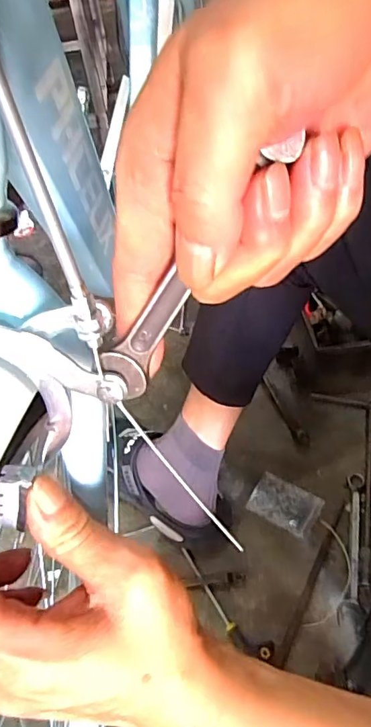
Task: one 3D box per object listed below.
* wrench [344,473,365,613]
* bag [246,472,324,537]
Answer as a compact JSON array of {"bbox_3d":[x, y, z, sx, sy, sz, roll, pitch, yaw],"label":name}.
[{"bbox_3d":[0.237,0.242,0.702,0.023,0.008,0.186,7,52,10],"label":"wrench"},{"bbox_3d":[0.147,0.208,0.746,0.095,0.006,0.065,22,56,21],"label":"bag"}]

